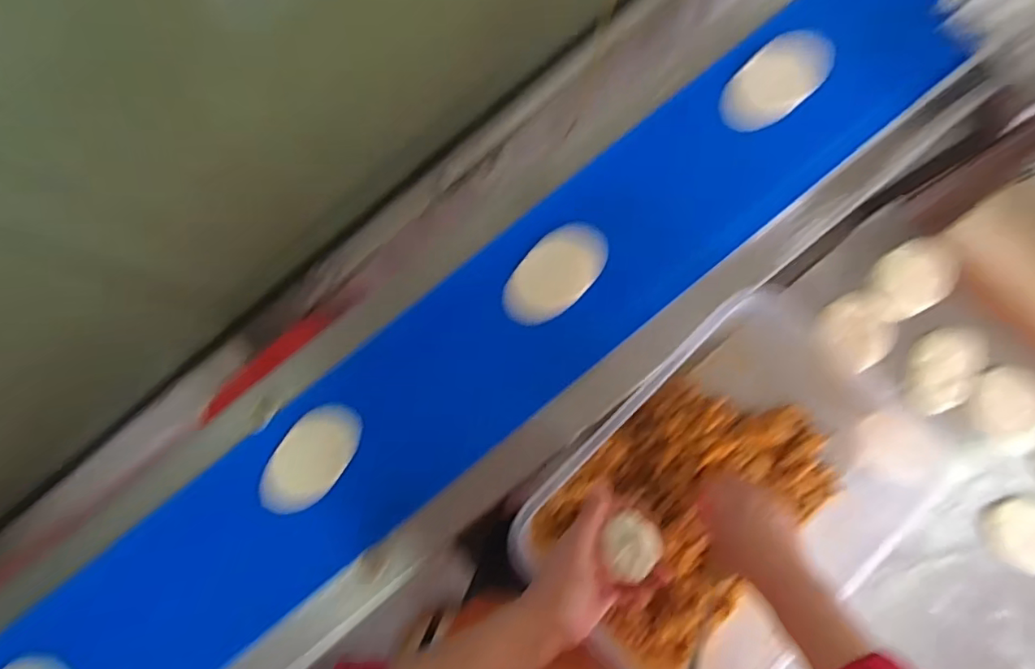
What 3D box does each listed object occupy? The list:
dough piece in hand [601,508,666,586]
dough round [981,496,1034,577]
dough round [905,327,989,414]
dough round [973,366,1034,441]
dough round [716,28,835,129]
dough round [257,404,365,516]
[{"bbox_3d":[0.099,0.181,0.465,0.050,0.020,0.052,-1,82,4],"label":"dough piece in hand"},{"bbox_3d":[0.613,0.240,0.642,0.097,0.015,0.085,35,86,8],"label":"dough round"},{"bbox_3d":[0.523,0.043,0.664,0.075,0.023,0.107,21,84,6],"label":"dough round"},{"bbox_3d":[0.602,0.084,0.654,0.080,0.019,0.084,-1,82,4],"label":"dough round"},{"bbox_3d":[0.324,-0.318,0.679,0.157,0.014,0.081,-42,82,-2],"label":"dough round"},{"bbox_3d":[-0.257,0.152,0.666,0.086,0.028,0.146,35,83,8],"label":"dough round"}]

